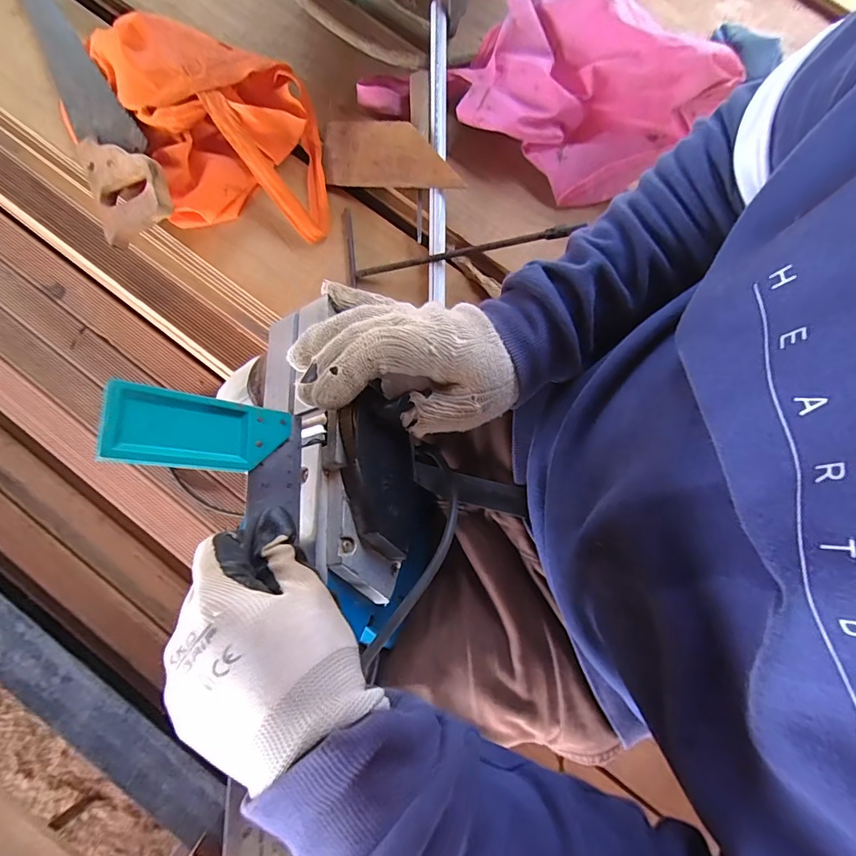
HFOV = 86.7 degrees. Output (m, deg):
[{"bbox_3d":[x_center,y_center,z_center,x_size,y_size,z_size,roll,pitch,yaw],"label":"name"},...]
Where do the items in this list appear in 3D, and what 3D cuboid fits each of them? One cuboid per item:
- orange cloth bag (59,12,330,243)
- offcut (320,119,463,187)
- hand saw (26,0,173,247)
[{"bbox_3d":[-0.276,-0.371,0.568,0.282,0.076,0.268,-2,82,-1],"label":"orange cloth bag"},{"bbox_3d":[-0.048,-0.351,0.579,0.188,0.014,0.081,9,91,15],"label":"offcut"},{"bbox_3d":[-0.450,-0.476,0.595,0.104,0.022,0.536,-29,76,17],"label":"hand saw"}]

